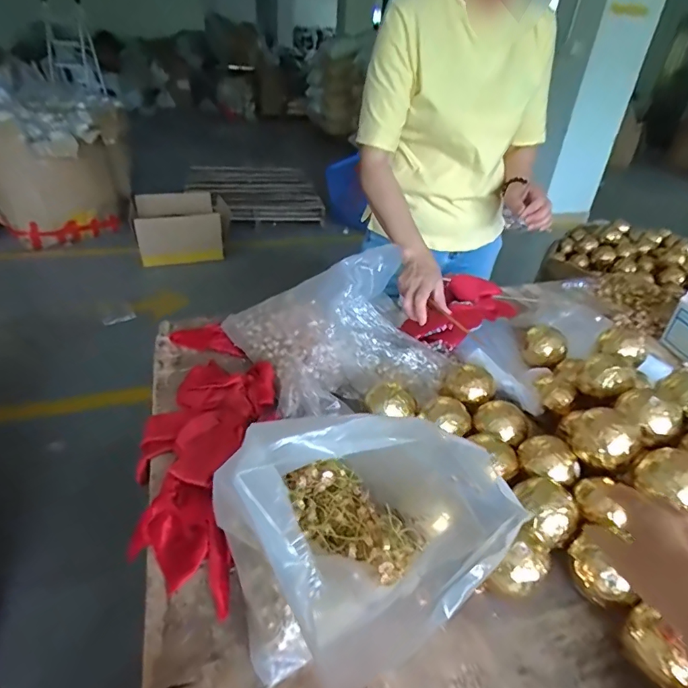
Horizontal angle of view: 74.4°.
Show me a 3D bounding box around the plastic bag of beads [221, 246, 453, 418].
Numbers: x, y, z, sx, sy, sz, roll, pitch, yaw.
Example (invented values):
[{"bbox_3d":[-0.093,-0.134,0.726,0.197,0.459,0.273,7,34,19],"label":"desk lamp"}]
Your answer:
[{"bbox_3d":[-0.014,-0.039,0.756,0.302,0.135,0.283,-12,37,-23],"label":"plastic bag of beads"}]

